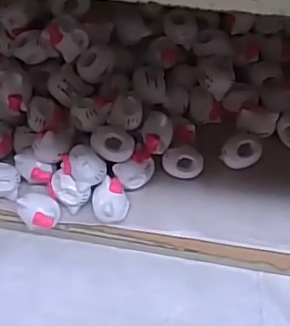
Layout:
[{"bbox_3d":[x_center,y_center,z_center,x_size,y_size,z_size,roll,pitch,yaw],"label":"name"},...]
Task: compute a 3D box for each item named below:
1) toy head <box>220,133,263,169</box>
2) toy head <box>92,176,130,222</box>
[{"bbox_3d":[0.062,-0.008,0.351,0.026,0.014,0.021,-42,68,-18],"label":"toy head"},{"bbox_3d":[-0.021,0.024,0.333,0.021,0.023,0.024,-12,62,-5],"label":"toy head"}]

